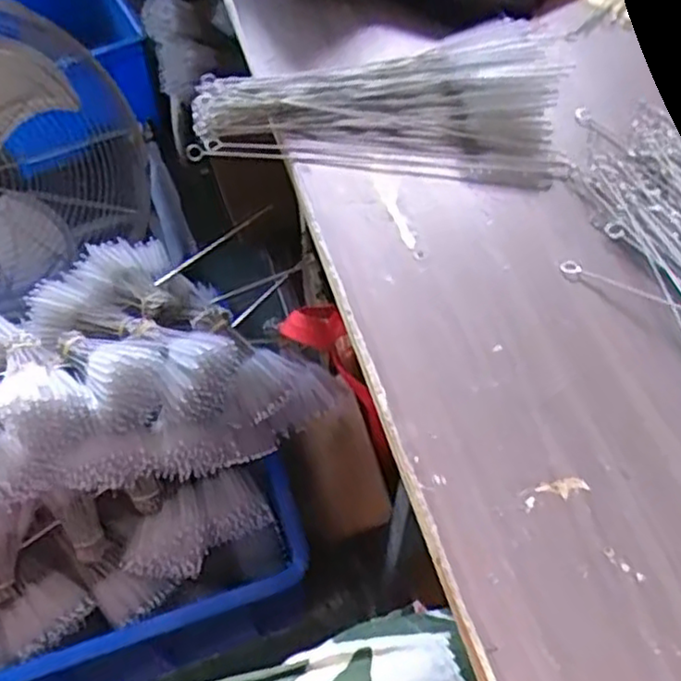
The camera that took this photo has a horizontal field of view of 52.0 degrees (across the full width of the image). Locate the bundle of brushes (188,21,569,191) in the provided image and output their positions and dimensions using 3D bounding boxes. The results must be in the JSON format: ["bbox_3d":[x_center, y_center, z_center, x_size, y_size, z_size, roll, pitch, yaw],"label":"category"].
[{"bbox_3d":[0.025,-0.157,0.462,0.245,0.033,0.117,-1,57,0],"label":"bundle of brushes"}]

